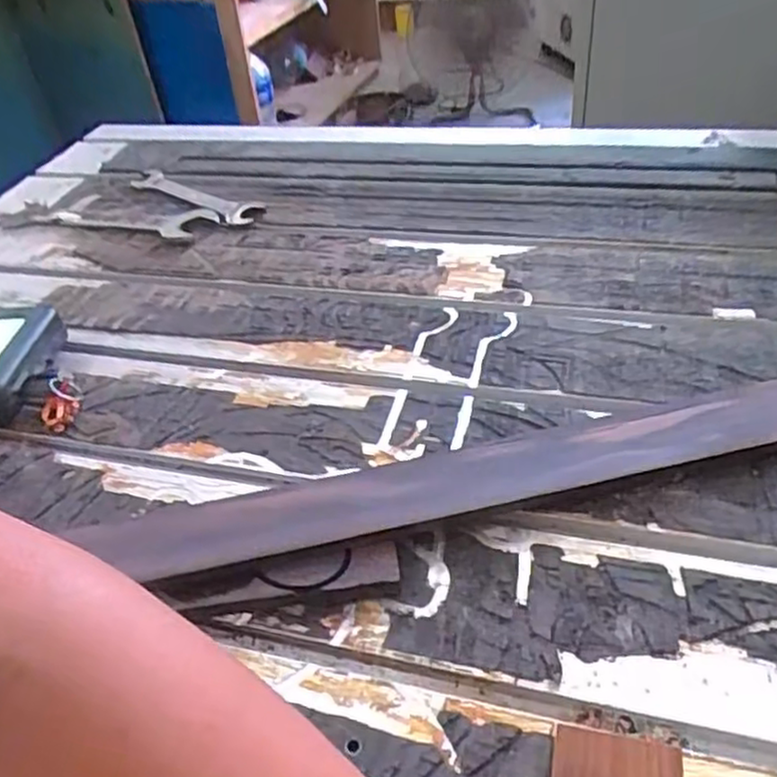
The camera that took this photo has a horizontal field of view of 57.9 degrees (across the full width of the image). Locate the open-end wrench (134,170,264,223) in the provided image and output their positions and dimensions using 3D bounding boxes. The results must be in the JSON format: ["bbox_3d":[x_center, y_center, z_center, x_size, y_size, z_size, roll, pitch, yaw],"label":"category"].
[{"bbox_3d":[-0.205,-0.205,0.742,0.191,0.012,0.034,26,51,33],"label":"open-end wrench"}]

